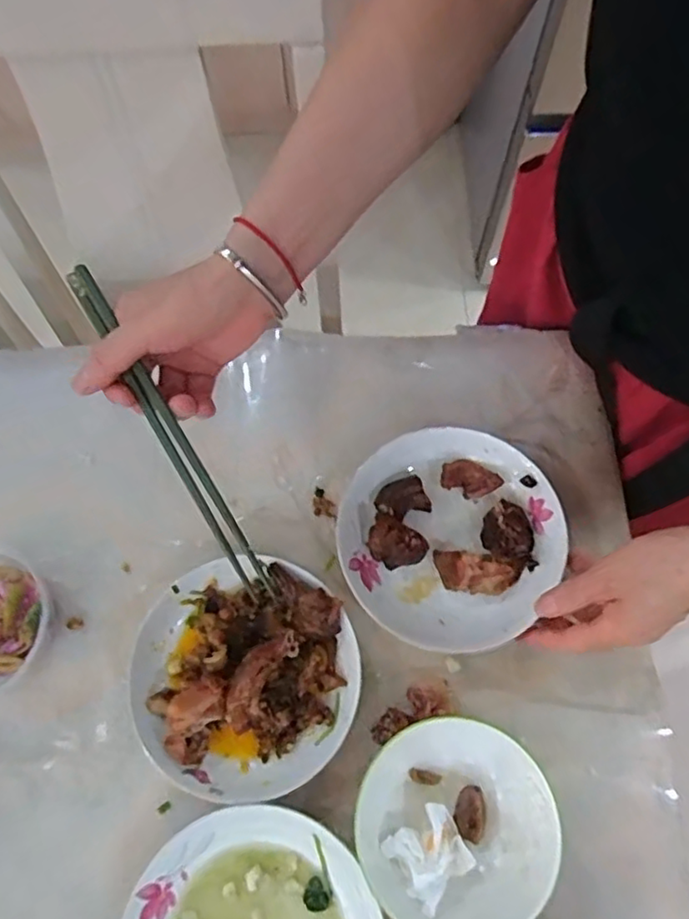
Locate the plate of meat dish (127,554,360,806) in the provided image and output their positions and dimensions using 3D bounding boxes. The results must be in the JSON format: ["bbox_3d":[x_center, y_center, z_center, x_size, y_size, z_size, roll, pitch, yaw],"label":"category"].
[{"bbox_3d":[-0.073,0.154,0.457,0.159,0.045,0.159,0,71,1],"label":"plate of meat dish"}]

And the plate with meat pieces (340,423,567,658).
[{"bbox_3d":[0.083,0.059,0.492,0.167,0.033,0.165,0,71,1],"label":"plate with meat pieces"}]

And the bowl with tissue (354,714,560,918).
[{"bbox_3d":[0.072,0.237,0.413,0.122,0.054,0.130,0,71,1],"label":"bowl with tissue"}]

